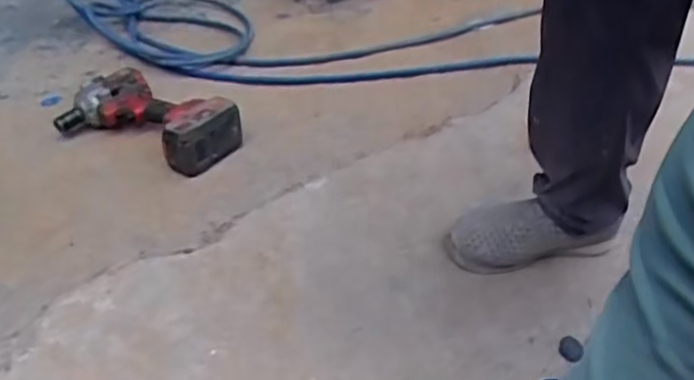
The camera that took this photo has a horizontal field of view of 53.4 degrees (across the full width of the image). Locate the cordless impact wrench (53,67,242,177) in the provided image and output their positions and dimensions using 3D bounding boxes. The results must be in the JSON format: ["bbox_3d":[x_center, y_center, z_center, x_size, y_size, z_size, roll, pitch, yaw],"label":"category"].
[{"bbox_3d":[-0.305,-0.109,1.070,0.281,0.080,0.142,16,38,24],"label":"cordless impact wrench"}]

